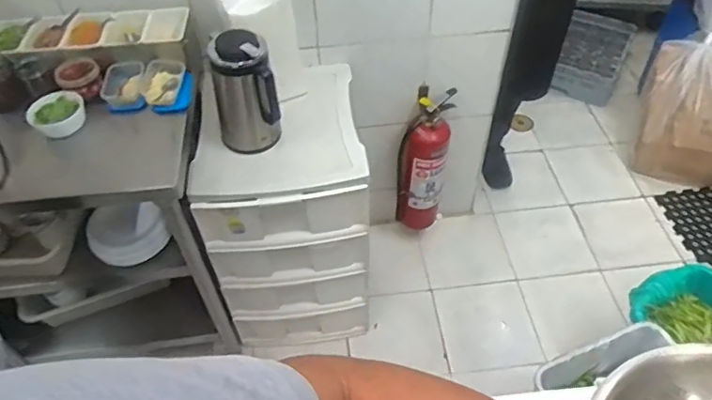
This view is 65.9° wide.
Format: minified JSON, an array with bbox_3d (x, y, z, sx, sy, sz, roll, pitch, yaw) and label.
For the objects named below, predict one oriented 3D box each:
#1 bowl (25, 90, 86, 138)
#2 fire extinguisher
[{"bbox_3d":[-0.624,-0.181,1.149,0.110,0.052,0.114,-25,53,-18],"label":"bowl"},{"bbox_3d":[0.212,-0.088,1.769,0.146,0.555,0.126,9,50,10],"label":"fire extinguisher"}]

